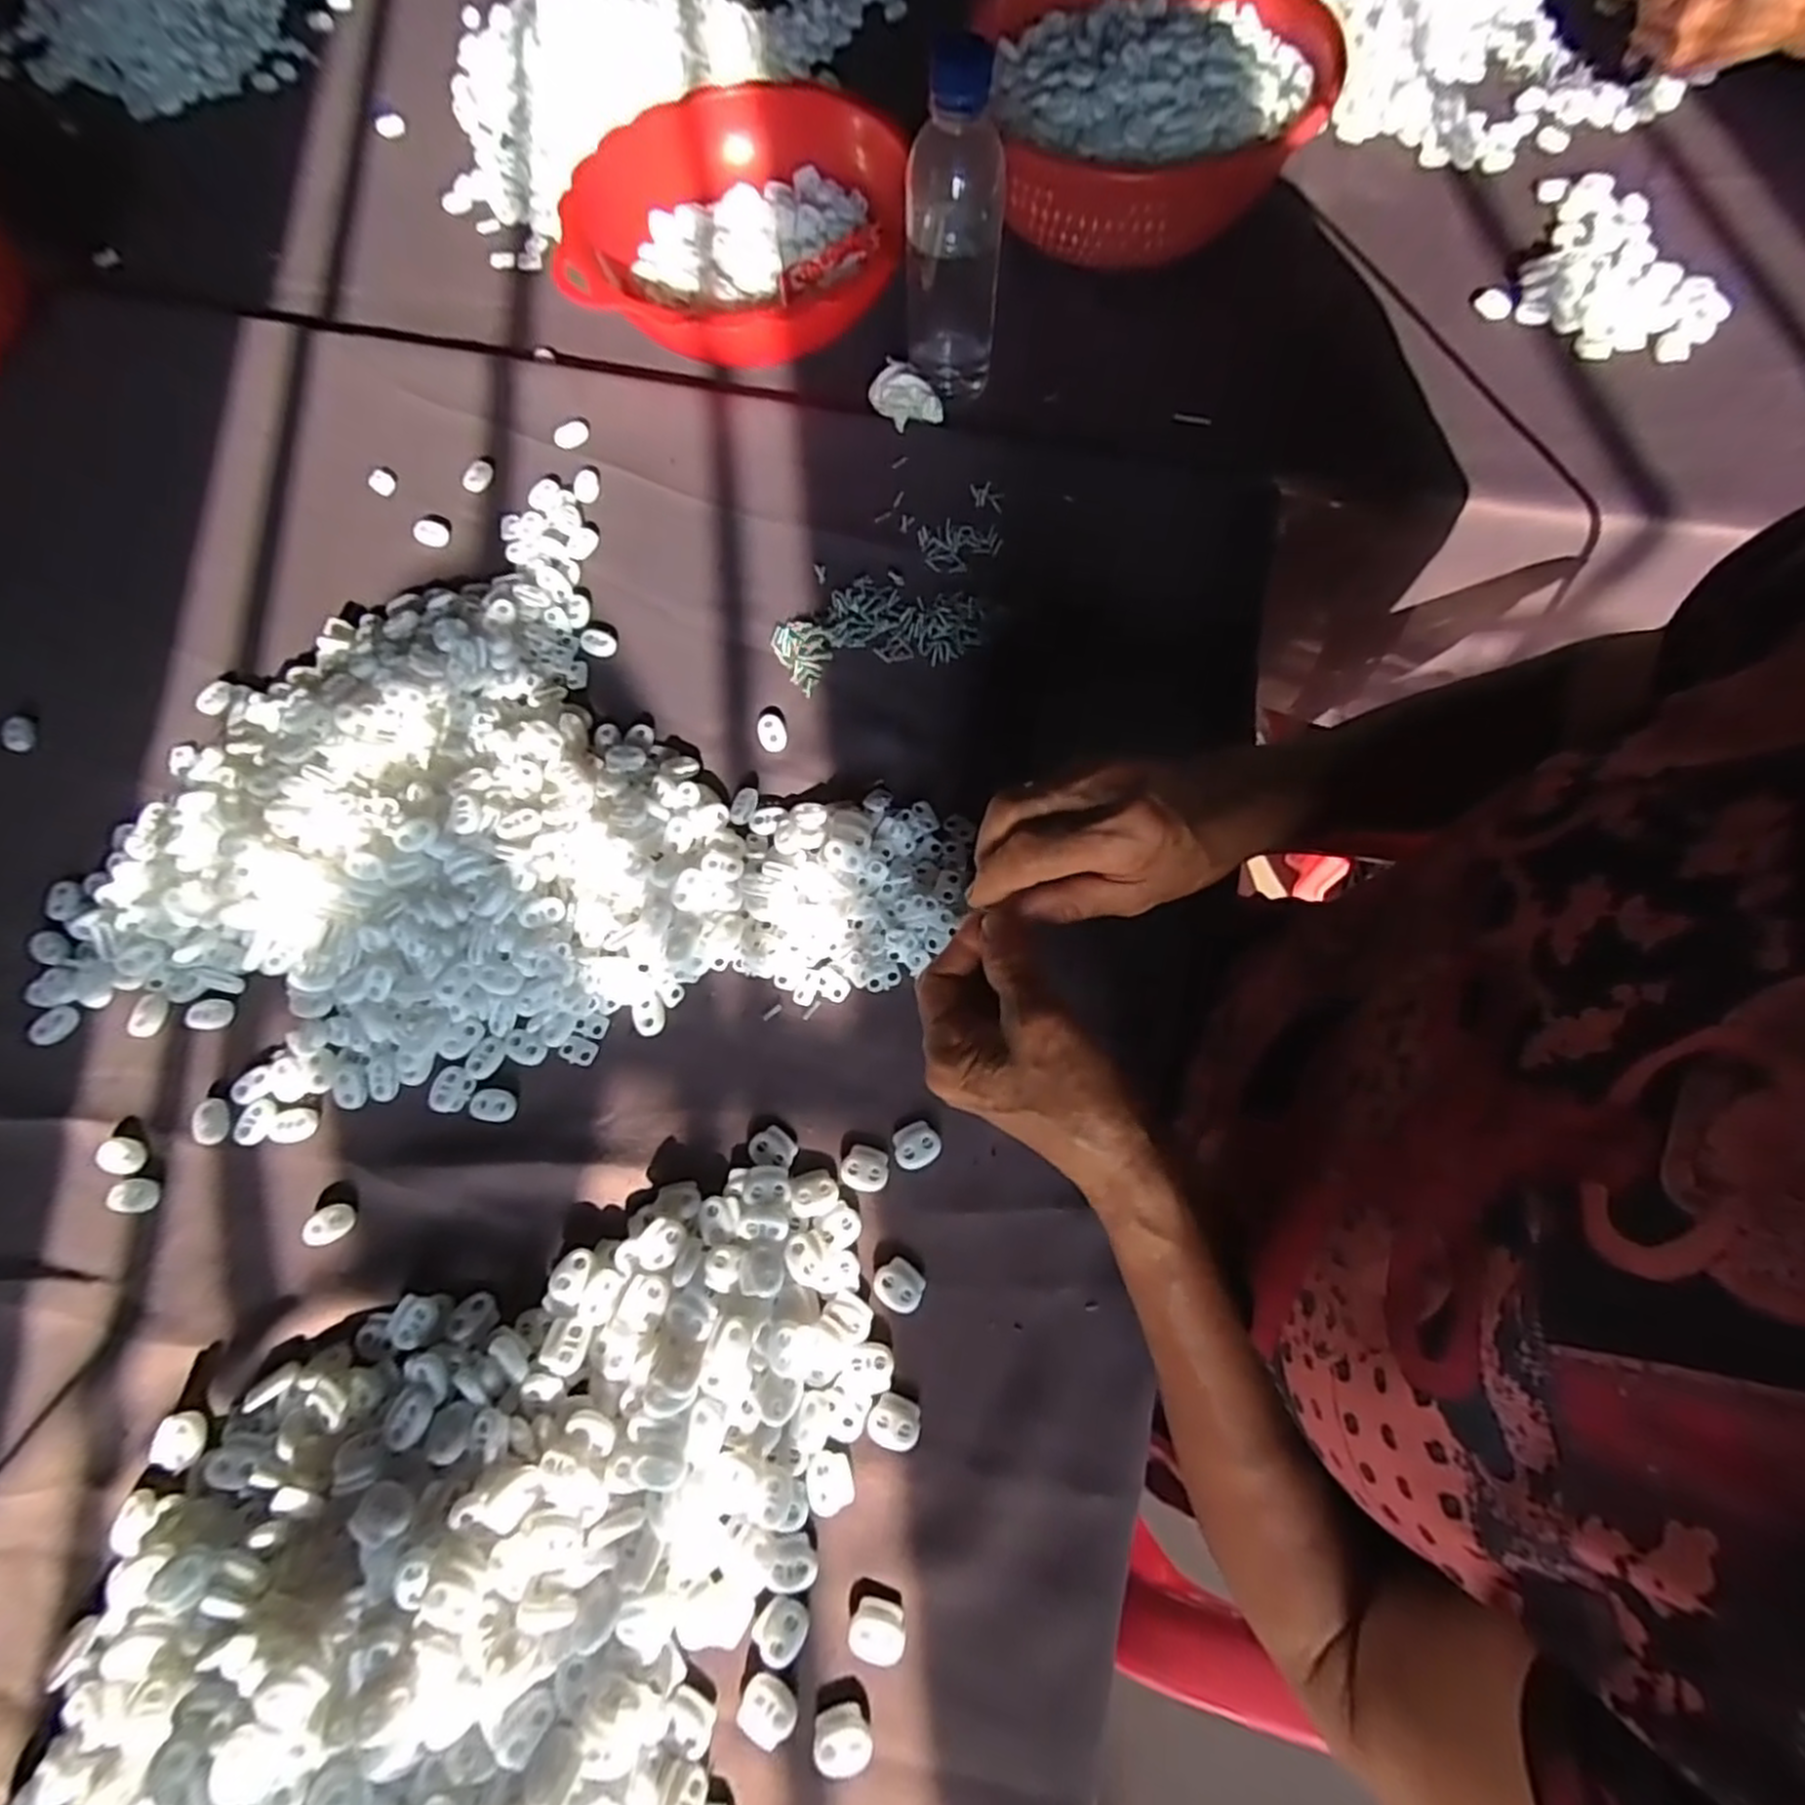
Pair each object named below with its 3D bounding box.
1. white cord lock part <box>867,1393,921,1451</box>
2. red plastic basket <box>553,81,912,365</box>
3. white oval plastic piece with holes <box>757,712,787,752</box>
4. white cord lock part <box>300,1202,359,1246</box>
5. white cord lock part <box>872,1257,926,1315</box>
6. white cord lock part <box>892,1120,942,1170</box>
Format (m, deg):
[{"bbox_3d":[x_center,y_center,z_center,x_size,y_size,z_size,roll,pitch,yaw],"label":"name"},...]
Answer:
[{"bbox_3d":[-0.003,0.226,0.338,0.022,0.004,0.020,-1,71,2],"label":"white cord lock part"},{"bbox_3d":[-0.114,-0.464,0.554,0.219,0.068,0.230,4,71,3],"label":"red plastic basket"},{"bbox_3d":[-0.076,-0.099,0.452,0.016,0.004,0.025,-20,71,-5],"label":"white oval plastic piece with holes"},{"bbox_3d":[-0.276,0.155,0.375,0.024,0.004,0.017,-30,72,-8],"label":"white cord lock part"},{"bbox_3d":[-0.001,0.176,0.357,0.020,0.005,0.022,-41,74,-12],"label":"white cord lock part"},{"bbox_3d":[0.006,0.117,0.376,0.022,0.004,0.020,-31,73,-9],"label":"white cord lock part"}]

